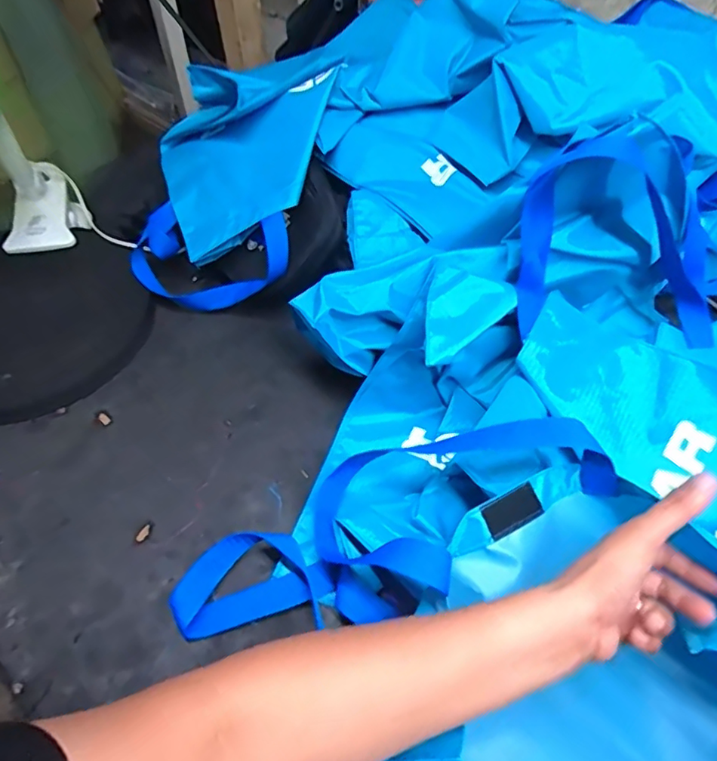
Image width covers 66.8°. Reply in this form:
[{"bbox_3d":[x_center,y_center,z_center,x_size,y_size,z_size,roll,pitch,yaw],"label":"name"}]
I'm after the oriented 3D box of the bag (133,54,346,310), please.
[{"bbox_3d":[-0.156,-0.257,0.653,0.211,0.100,0.345,11,79,21],"label":"bag"}]

